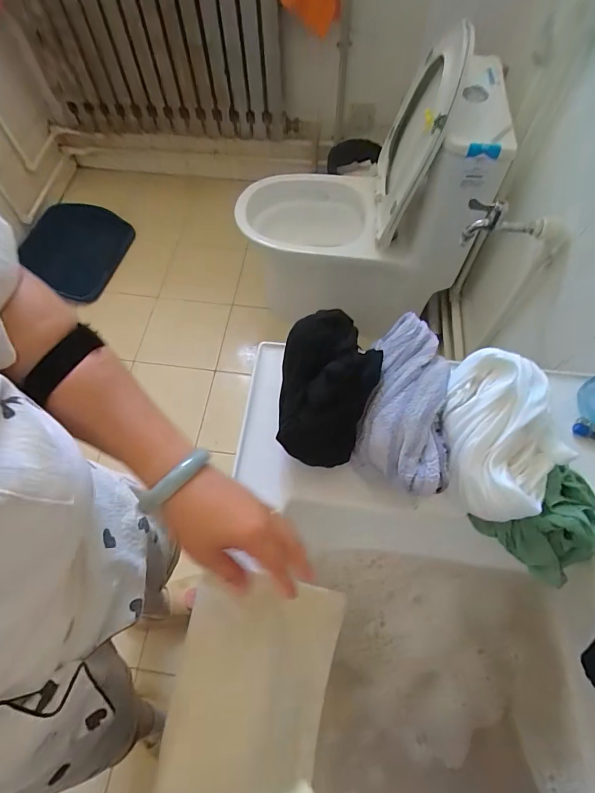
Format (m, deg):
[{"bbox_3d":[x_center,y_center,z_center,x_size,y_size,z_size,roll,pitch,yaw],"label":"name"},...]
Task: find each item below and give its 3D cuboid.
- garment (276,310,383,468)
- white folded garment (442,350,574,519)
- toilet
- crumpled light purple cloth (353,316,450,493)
[{"bbox_3d":[0.032,-0.016,0.420,0.099,0.059,0.164,4,63,3],"label":"garment"},{"bbox_3d":[0.196,0.039,0.385,0.107,0.095,0.136,7,63,4],"label":"white folded garment"},{"bbox_3d":[0.142,-0.529,1.166,0.587,0.698,0.401,-6,63,-2],"label":"toilet"},{"bbox_3d":[0.112,0.003,0.414,0.082,0.049,0.182,12,64,7],"label":"crumpled light purple cloth"}]

